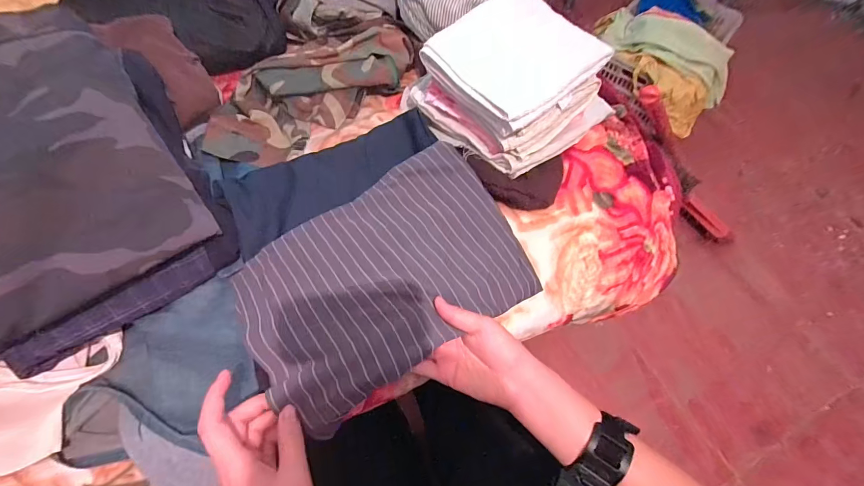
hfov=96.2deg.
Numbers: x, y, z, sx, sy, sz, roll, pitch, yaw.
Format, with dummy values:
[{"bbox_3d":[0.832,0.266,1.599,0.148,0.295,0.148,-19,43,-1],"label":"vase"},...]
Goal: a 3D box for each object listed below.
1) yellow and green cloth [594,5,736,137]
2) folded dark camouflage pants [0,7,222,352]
[{"bbox_3d":[0.716,-0.599,1.253,0.462,0.241,0.187,41,71,18],"label":"yellow and green cloth"},{"bbox_3d":[-0.419,-0.088,0.380,0.265,0.034,0.332,-33,88,-37],"label":"folded dark camouflage pants"}]

